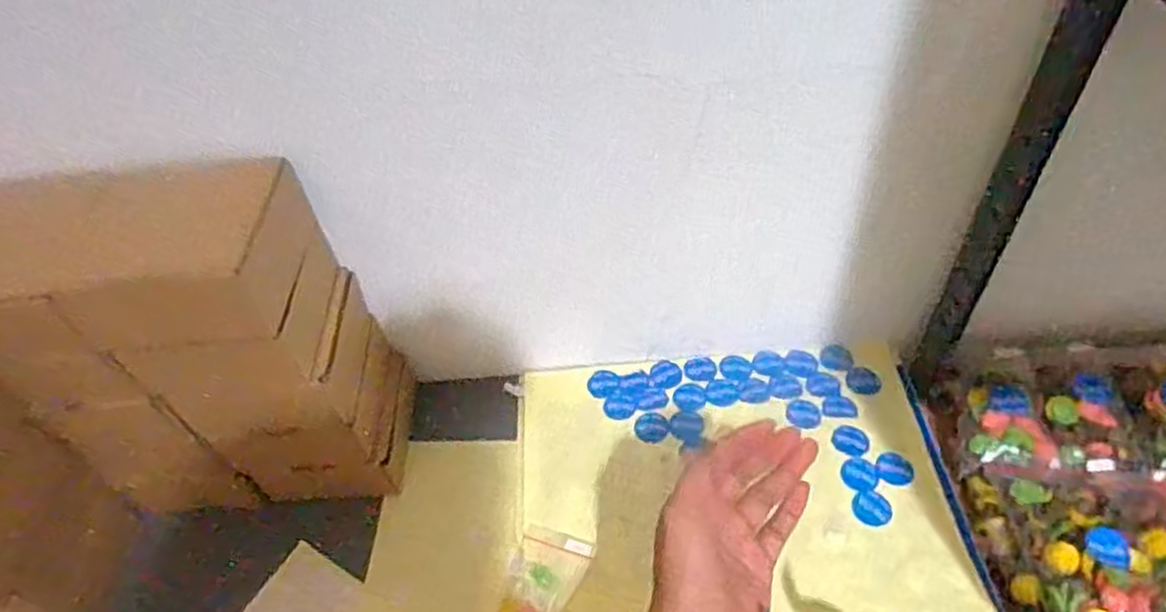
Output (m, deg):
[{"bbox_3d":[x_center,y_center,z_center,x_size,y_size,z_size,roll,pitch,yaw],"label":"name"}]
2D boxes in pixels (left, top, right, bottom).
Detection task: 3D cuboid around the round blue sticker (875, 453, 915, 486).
[{"bbox_3d":[0.237,0.123,0.573,0.027,0.004,0.025,-3,52,3],"label":"round blue sticker"}]

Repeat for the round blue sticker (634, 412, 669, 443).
[{"bbox_3d":[0.056,0.099,0.621,0.028,0.004,0.029,10,54,13],"label":"round blue sticker"}]

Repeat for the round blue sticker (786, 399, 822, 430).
[{"bbox_3d":[0.180,0.086,0.614,0.027,0.004,0.026,-3,52,3],"label":"round blue sticker"}]

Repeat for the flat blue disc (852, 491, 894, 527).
[{"bbox_3d":[0.215,0.150,0.560,0.027,0.004,0.027,-5,51,7],"label":"flat blue disc"}]

